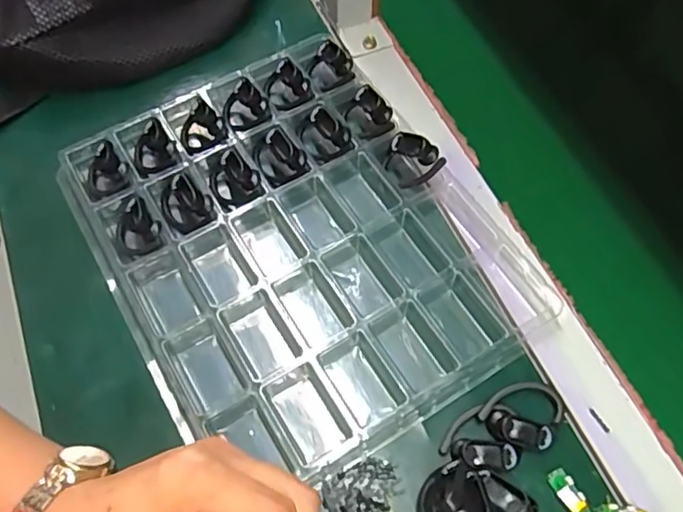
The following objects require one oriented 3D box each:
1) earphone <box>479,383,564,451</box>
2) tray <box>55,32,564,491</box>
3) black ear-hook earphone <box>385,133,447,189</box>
[{"bbox_3d":[0.108,0.096,0.350,0.048,0.011,0.036,1,62,3],"label":"earphone"},{"bbox_3d":[-0.033,-0.014,0.395,0.237,0.040,0.290,-29,65,-13],"label":"tray"},{"bbox_3d":[0.050,-0.065,0.419,0.042,0.038,0.028,32,68,18],"label":"black ear-hook earphone"}]

